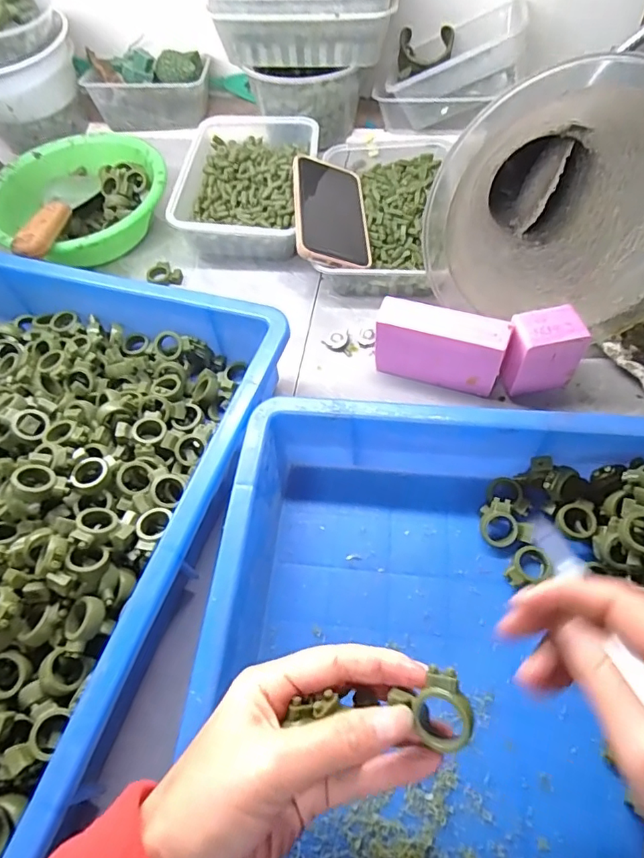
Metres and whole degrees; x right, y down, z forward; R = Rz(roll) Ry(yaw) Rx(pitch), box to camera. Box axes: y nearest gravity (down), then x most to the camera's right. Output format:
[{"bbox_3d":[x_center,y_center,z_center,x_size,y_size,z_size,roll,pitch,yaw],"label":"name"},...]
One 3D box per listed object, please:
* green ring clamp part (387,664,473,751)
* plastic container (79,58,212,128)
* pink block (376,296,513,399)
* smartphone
[{"bbox_3d":[0.052,0.129,0.234,0.035,0.015,0.032,-6,77,25],"label":"green ring clamp part"},{"bbox_3d":[-0.235,-0.468,0.707,0.162,0.060,0.095,-6,59,1],"label":"plastic container"},{"bbox_3d":[0.105,-0.073,0.453,0.106,0.069,0.038,17,62,14],"label":"pink block"},{"bbox_3d":[0.011,-0.228,0.533,0.079,0.007,0.151,9,59,-20],"label":"smartphone"}]

